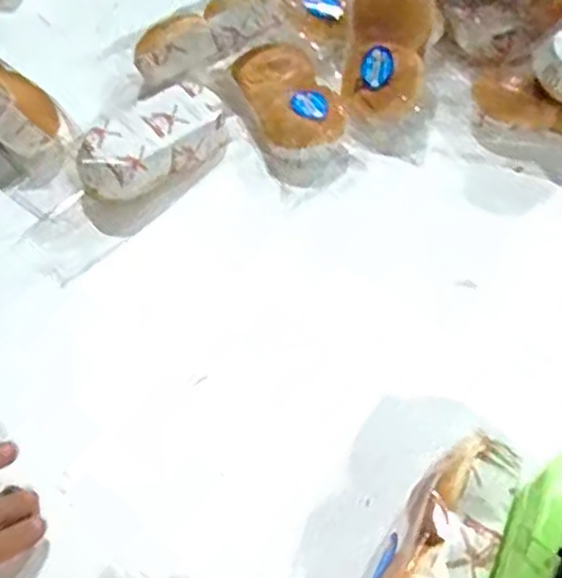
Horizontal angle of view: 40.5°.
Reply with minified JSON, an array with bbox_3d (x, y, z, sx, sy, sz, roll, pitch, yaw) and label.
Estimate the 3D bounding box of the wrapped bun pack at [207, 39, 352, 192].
[{"bbox_3d":[0.004,-0.168,0.690,0.086,0.049,0.168,-25,59,-19],"label":"wrapped bun pack"}]

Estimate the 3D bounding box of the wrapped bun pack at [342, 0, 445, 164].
[{"bbox_3d":[0.100,-0.207,0.699,0.083,0.044,0.174,5,80,1],"label":"wrapped bun pack"}]

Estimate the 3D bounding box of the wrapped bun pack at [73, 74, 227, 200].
[{"bbox_3d":[-0.108,-0.126,0.655,0.065,0.061,0.153,31,59,19],"label":"wrapped bun pack"}]

